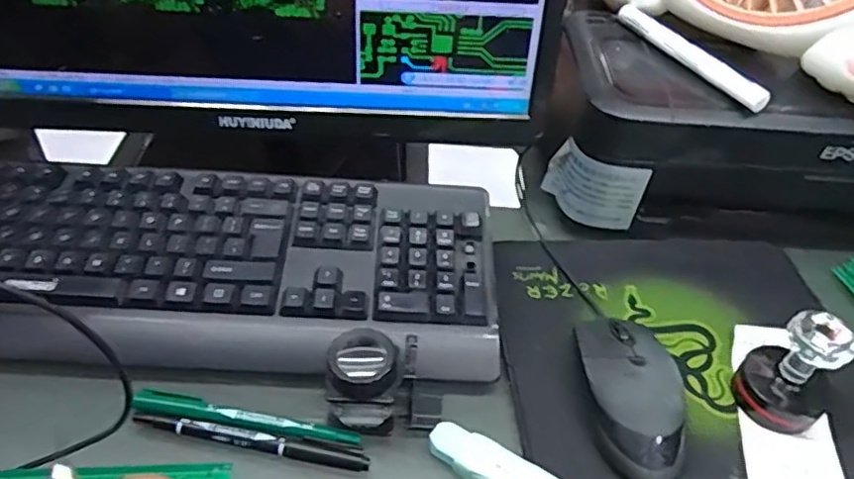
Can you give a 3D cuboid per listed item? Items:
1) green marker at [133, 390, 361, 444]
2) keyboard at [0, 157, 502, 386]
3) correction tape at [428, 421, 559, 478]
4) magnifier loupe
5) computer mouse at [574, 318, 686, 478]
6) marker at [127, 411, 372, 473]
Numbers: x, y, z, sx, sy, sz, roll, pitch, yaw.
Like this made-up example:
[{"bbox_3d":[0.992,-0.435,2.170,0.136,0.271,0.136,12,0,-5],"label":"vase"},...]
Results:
[{"bbox_3d":[-0.106,0.106,0.377,0.131,0.010,0.016,8,44,3],"label":"green marker"},{"bbox_3d":[-0.165,0.012,0.440,0.426,0.033,0.158,4,44,-2],"label":"keyboard"},{"bbox_3d":[0.040,0.132,0.360,0.087,0.022,0.024,30,49,23],"label":"correction tape"},{"bbox_3d":[-0.039,0.080,0.375,0.044,0.041,0.041,4,44,-2],"label":"magnifier loupe"},{"bbox_3d":[0.127,0.092,0.394,0.061,0.035,0.115,5,44,-1],"label":"computer mouse"},{"bbox_3d":[-0.101,0.117,0.370,0.137,0.011,0.009,10,44,4],"label":"marker"}]

